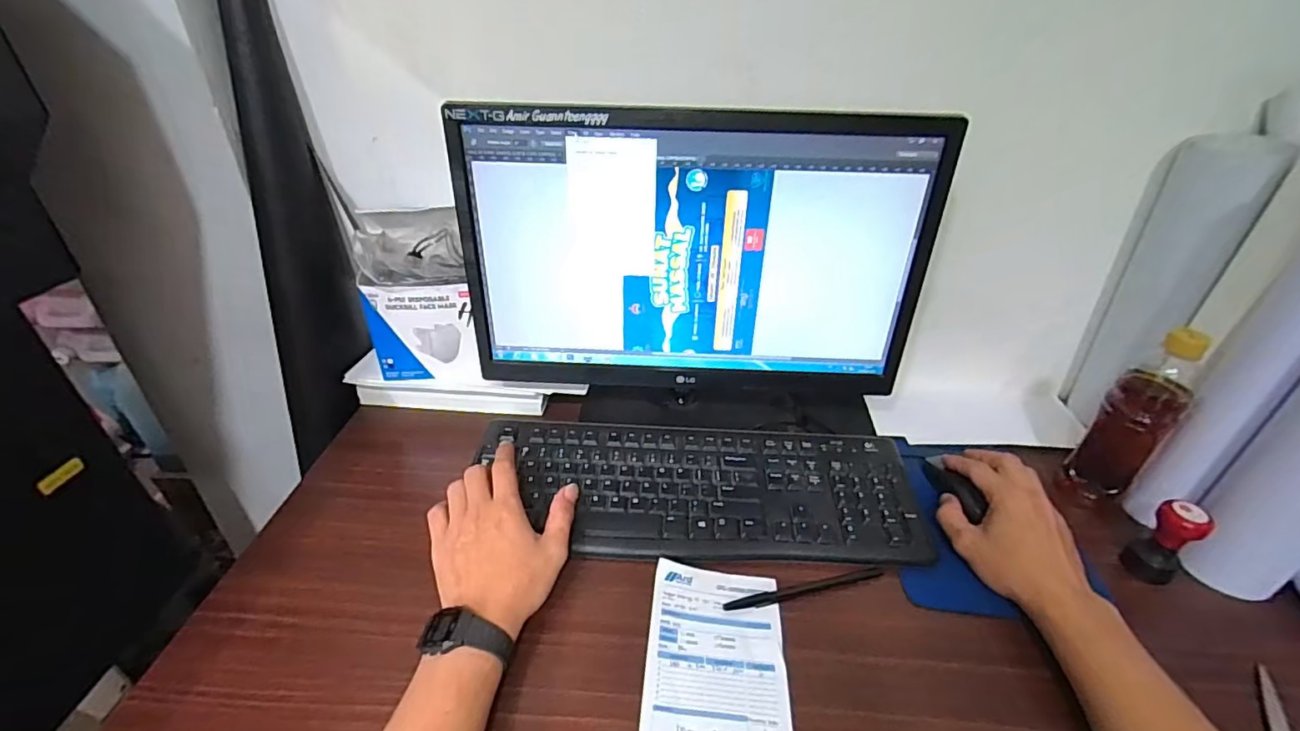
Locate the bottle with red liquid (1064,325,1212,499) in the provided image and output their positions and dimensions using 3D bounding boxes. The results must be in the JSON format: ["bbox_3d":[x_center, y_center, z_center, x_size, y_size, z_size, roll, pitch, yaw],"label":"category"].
[{"bbox_3d":[0.467,0.047,0.524,0.054,0.180,0.053,-22,41,-30],"label":"bottle with red liquid"}]

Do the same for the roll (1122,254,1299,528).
[{"bbox_3d":[0.501,-0.006,0.445,0.059,0.345,0.047,-27,44,-35],"label":"roll"}]

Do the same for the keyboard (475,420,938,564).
[{"bbox_3d":[0.044,0.118,0.542,0.427,0.021,0.159,5,35,5],"label":"keyboard"}]

